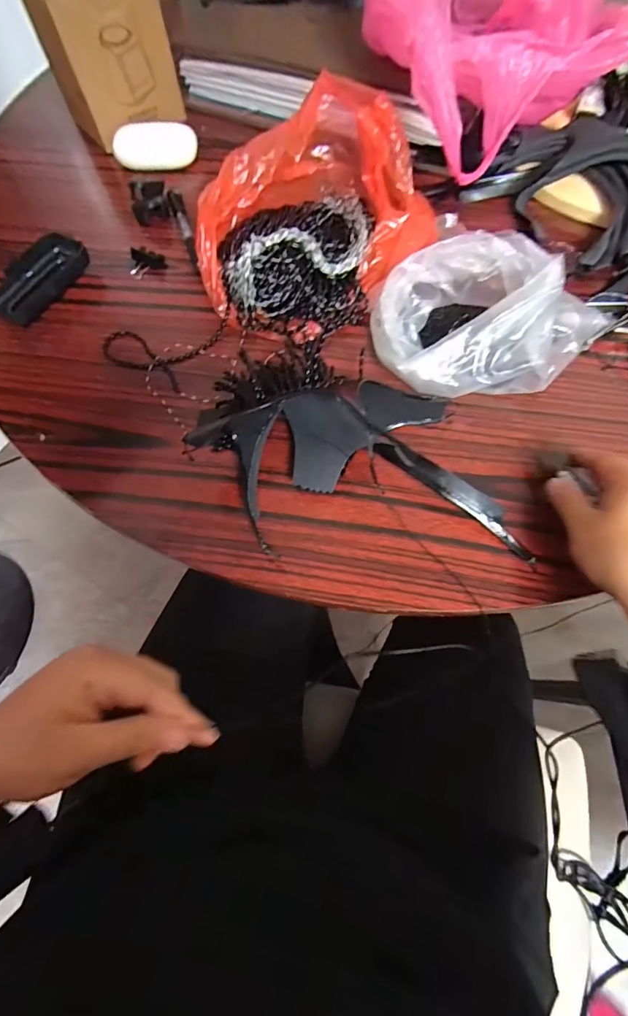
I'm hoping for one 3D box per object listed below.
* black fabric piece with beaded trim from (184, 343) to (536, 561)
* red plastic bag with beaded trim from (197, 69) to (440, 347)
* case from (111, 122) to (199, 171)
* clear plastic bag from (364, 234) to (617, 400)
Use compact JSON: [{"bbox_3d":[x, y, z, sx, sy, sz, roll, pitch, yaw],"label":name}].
[{"bbox_3d":[0.032,-0.048,0.344,0.269,0.062,0.145,9,67,5],"label":"black fabric piece with beaded trim"},{"bbox_3d":[0.014,-0.294,0.432,0.200,0.083,0.266,20,68,9],"label":"red plastic bag with beaded trim"},{"bbox_3d":[-0.187,-0.426,0.510,0.095,0.033,0.035,-9,67,-3],"label":"case"},{"bbox_3d":[0.159,-0.166,0.378,0.200,0.082,0.121,-9,67,-3],"label":"clear plastic bag"}]

